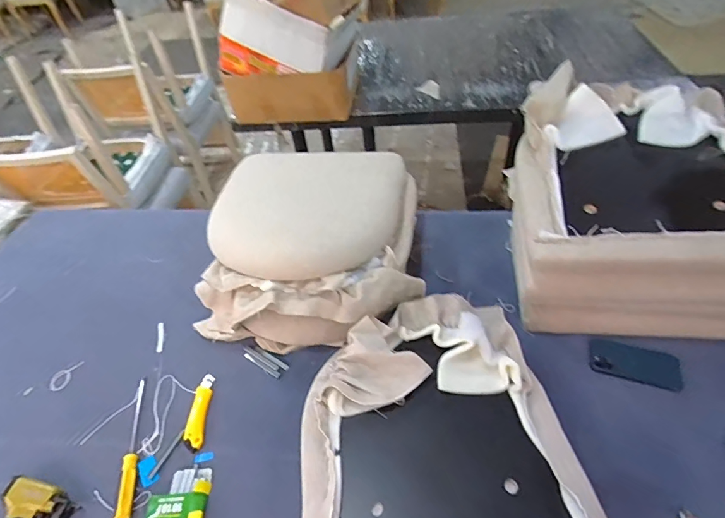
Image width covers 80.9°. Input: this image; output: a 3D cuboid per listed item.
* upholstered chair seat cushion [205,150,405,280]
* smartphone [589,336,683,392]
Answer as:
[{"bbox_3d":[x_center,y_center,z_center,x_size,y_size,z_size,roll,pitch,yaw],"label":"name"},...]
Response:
[{"bbox_3d":[-0.119,-0.134,0.995,0.393,0.111,0.396,-4,47,4],"label":"upholstered chair seat cushion"},{"bbox_3d":[0.542,0.209,0.845,0.164,0.015,0.080,11,49,17],"label":"smartphone"}]

